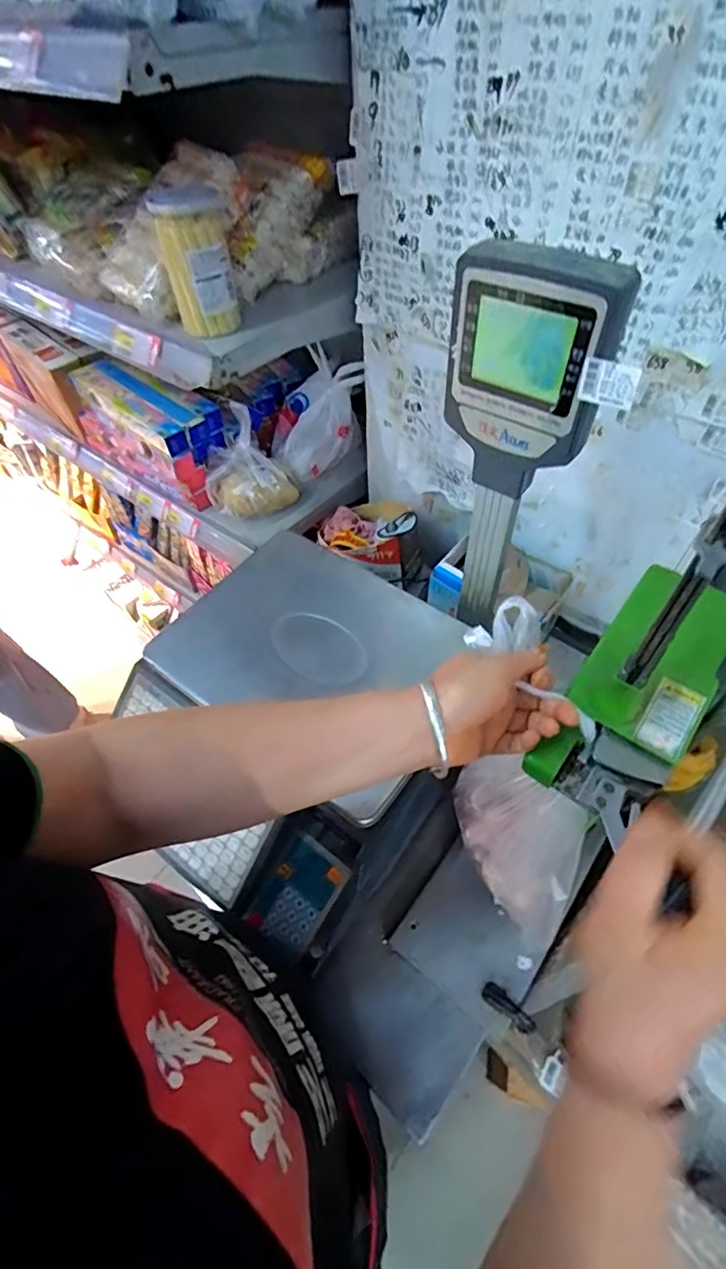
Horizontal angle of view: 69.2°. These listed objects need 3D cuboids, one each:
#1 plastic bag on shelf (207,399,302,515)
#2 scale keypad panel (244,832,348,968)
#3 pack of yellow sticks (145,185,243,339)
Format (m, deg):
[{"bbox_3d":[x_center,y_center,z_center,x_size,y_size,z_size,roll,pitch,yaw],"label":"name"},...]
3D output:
[{"bbox_3d":[-0.190,-0.274,0.855,0.139,0.155,0.089,-21,55,-12],"label":"plastic bag on shelf"},{"bbox_3d":[-0.067,0.277,0.554,0.070,0.021,0.113,34,82,20],"label":"scale keypad panel"},{"bbox_3d":[-0.194,-0.440,0.621,0.075,0.138,0.079,-14,54,-8],"label":"pack of yellow sticks"}]

